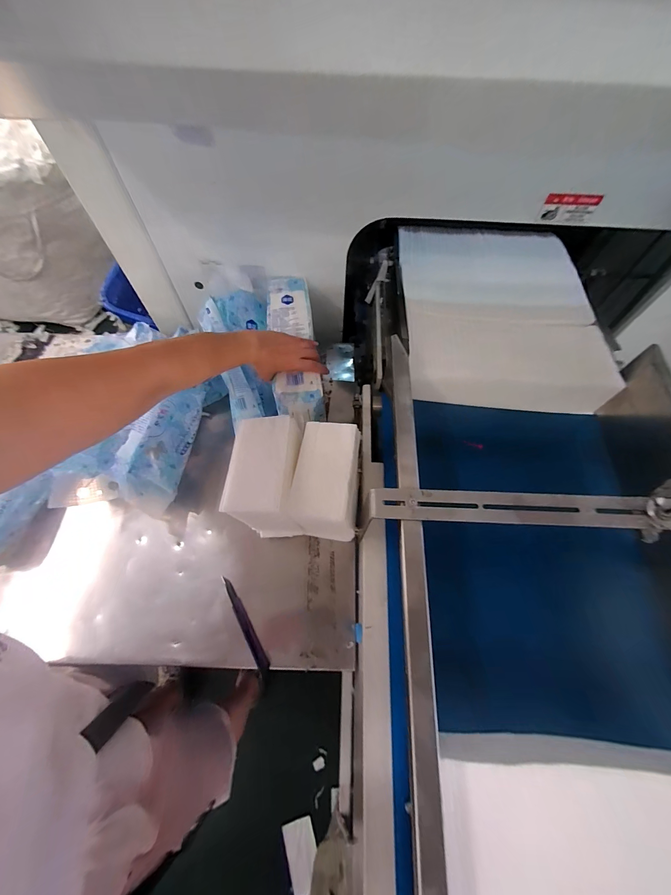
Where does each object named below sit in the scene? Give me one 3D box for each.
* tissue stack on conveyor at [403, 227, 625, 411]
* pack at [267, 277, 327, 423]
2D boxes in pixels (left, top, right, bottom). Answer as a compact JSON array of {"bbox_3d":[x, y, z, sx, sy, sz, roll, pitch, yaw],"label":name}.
[{"bbox_3d":[0.334,-0.300,0.696,0.369,0.092,0.462,2,64,-1],"label":"tissue stack on conveyor"},{"bbox_3d":[-0.090,-0.213,0.636,0.098,0.052,0.345,-8,66,-6],"label":"pack"}]

